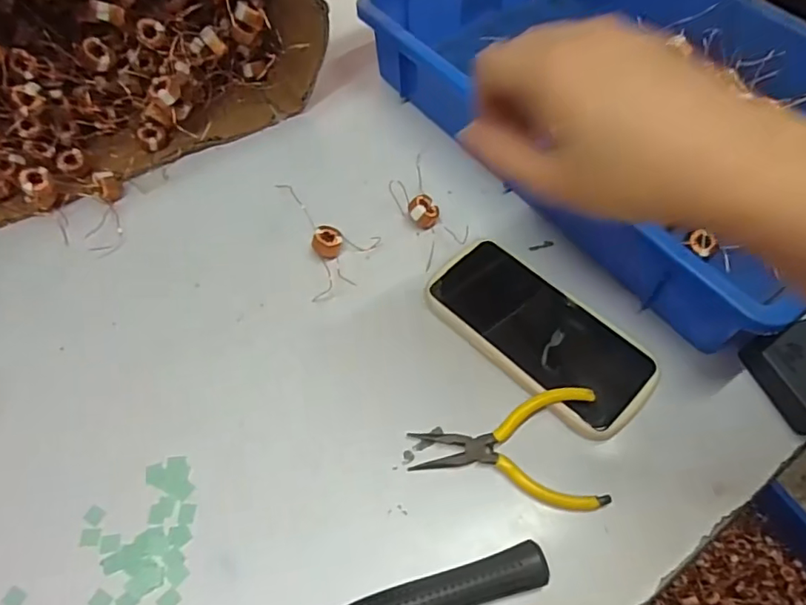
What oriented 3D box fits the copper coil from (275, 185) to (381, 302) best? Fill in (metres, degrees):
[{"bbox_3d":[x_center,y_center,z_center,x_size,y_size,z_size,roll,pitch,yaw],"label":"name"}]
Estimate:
[{"bbox_3d":[-0.056,-0.058,0.446,0.062,0.020,0.104,-14,58,-7],"label":"copper coil"}]

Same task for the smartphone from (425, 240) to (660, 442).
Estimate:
[{"bbox_3d":[0.096,0.021,0.396,0.167,0.013,0.077,38,66,23],"label":"smartphone"}]

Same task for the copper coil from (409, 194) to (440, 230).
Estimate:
[{"bbox_3d":[0.018,-0.075,0.456,0.025,0.021,0.023,-1,57,2],"label":"copper coil"}]

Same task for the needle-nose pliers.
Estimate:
[{"bbox_3d":[0.066,0.091,0.349,0.116,0.018,0.072,1,57,3],"label":"needle-nose pliers"}]

